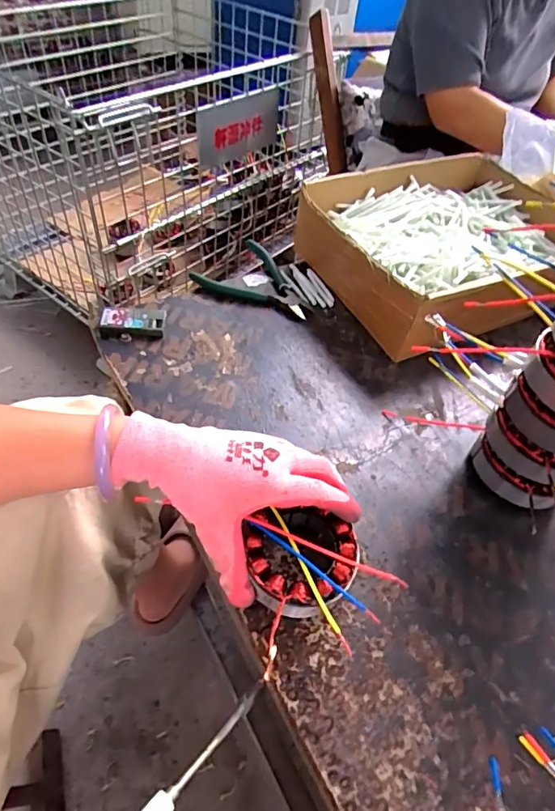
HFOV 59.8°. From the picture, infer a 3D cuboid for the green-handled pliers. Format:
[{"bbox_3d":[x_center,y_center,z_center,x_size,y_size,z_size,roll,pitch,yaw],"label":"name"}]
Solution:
[{"bbox_3d":[-0.020,-0.151,0.593,0.142,0.019,0.104,31,56,20],"label":"green-handled pliers"}]

